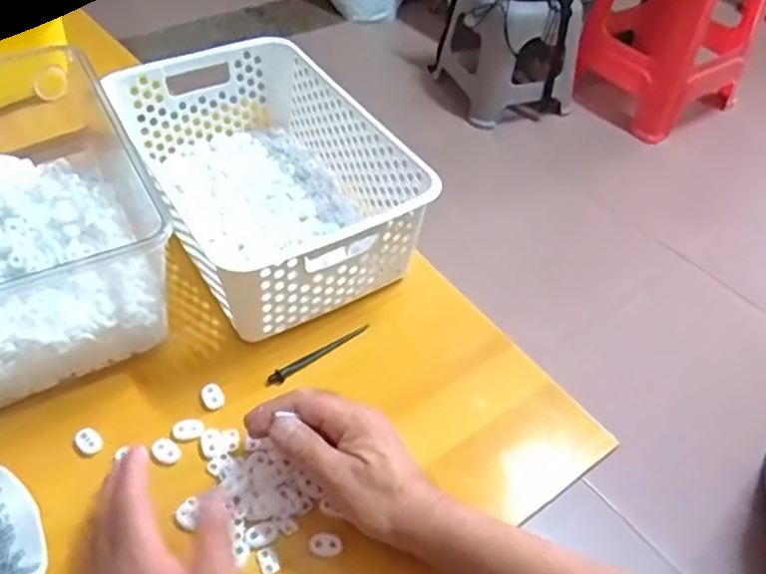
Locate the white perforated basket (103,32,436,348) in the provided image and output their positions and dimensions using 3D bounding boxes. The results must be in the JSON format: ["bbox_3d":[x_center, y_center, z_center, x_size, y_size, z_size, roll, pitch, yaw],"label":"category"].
[{"bbox_3d":[-0.105,-0.113,0.640,0.185,0.104,0.307,-24,53,-25],"label":"white perforated basket"}]

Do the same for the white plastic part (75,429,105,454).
[{"bbox_3d":[-0.223,0.117,0.497,0.017,0.006,0.025,-28,55,-28],"label":"white plastic part"}]

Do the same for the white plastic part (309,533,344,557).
[{"bbox_3d":[-0.040,0.180,0.455,0.023,0.005,0.016,7,47,2],"label":"white plastic part"}]

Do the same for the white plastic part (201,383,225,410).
[{"bbox_3d":[-0.138,0.088,0.528,0.016,0.005,0.022,-19,51,-21],"label":"white plastic part"}]

